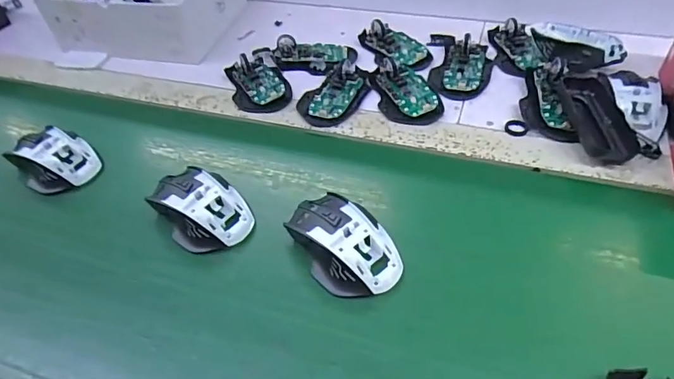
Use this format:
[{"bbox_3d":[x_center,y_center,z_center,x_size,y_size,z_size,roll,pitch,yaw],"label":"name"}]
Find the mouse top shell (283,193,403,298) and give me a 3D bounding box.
[{"bbox_3d":[0.005,0.044,0.410,0.072,0.036,0.115,-31,52,-21],"label":"mouse top shell"}]

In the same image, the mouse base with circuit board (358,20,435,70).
[{"bbox_3d":[0.083,-0.201,0.632,0.063,0.024,0.104,-27,51,-17],"label":"mouse base with circuit board"}]

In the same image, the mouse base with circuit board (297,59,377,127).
[{"bbox_3d":[-0.004,-0.125,0.575,0.071,0.022,0.112,18,52,21],"label":"mouse base with circuit board"}]

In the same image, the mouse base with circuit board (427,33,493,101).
[{"bbox_3d":[0.161,-0.174,0.599,0.078,0.027,0.145,5,49,11],"label":"mouse base with circuit board"}]

